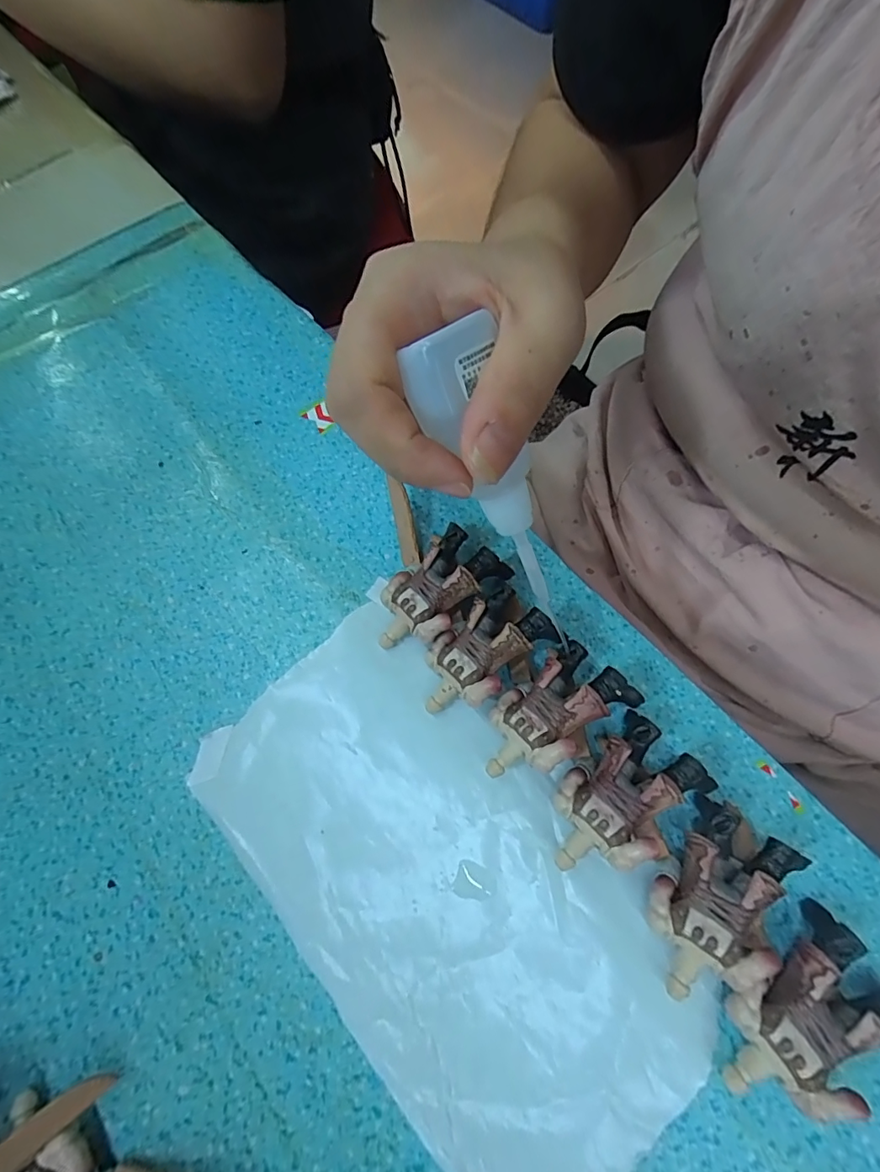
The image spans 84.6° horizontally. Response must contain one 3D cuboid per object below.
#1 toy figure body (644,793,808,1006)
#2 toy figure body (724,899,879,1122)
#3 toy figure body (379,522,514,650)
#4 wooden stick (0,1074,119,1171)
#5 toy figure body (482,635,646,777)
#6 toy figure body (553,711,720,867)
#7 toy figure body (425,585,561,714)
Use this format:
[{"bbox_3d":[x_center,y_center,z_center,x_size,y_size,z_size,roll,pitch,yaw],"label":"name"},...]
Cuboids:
[{"bbox_3d":[0.092,0.108,0.165,0.033,0.024,0.058,30,73,13],"label":"toy figure body"},{"bbox_3d":[0.115,0.137,0.153,0.059,0.020,0.032,-33,71,-10],"label":"toy figure body"},{"bbox_3d":[-0.003,0.003,0.210,0.034,0.022,0.058,41,76,16],"label":"toy figure body"},{"bbox_3d":[-0.123,0.165,0.144,0.045,0.004,0.009,-25,68,-33],"label":"wooden stick"},{"bbox_3d":[0.042,0.048,0.188,0.059,0.028,0.033,-32,71,-10],"label":"toy figure body"},{"bbox_3d":[0.065,0.078,0.178,0.058,0.026,0.033,-41,73,-13],"label":"toy figure body"},{"bbox_3d":[0.016,0.028,0.198,0.055,0.023,0.033,-37,72,-12],"label":"toy figure body"}]

